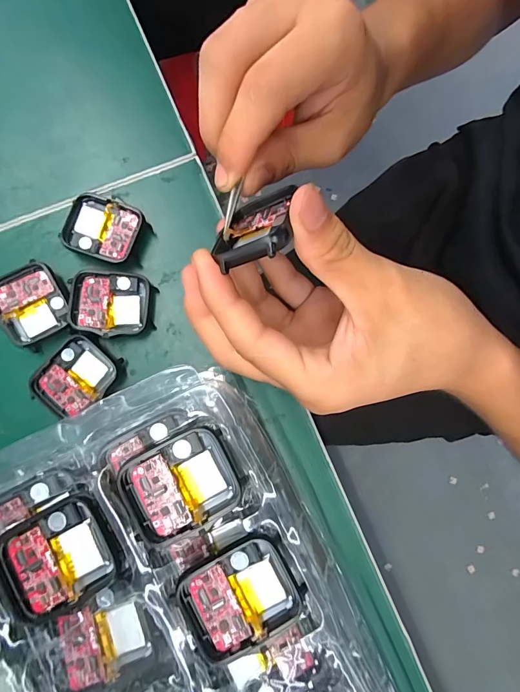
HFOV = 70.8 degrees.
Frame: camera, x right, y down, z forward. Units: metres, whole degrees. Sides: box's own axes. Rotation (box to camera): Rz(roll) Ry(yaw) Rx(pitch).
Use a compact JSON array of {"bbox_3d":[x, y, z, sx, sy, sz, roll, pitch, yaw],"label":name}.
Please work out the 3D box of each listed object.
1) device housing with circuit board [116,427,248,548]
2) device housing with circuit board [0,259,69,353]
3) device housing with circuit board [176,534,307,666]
[{"bbox_3d":[-0.032,0.057,0.150,0.044,0.010,0.037,-27,84,-4],"label":"device housing with circuit board"},{"bbox_3d":[-0.133,-0.025,0.212,0.037,0.010,0.044,-33,85,-5],"label":"device housing with circuit board"},{"bbox_3d":[-0.008,0.100,0.147,0.044,0.013,0.038,-27,85,-4],"label":"device housing with circuit board"}]

